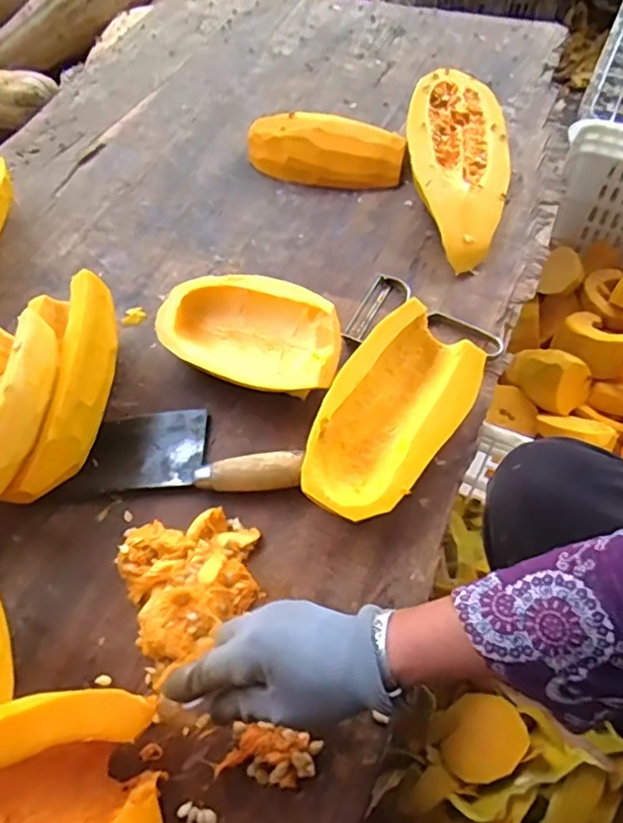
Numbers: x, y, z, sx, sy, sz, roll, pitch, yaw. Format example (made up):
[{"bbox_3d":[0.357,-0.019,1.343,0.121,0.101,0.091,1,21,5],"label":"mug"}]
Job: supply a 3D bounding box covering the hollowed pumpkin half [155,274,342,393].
[{"bbox_3d":[-0.060,-0.068,0.590,0.184,0.061,0.107,16,61,12],"label":"hollowed pumpkin half"}]

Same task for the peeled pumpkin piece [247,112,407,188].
[{"bbox_3d":[0.017,-0.327,0.755,0.195,0.048,0.088,9,60,8],"label":"peeled pumpkin piece"}]

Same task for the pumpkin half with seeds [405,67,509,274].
[{"bbox_3d":[0.166,-0.282,0.705,0.115,0.062,0.265,6,60,6],"label":"pumpkin half with seeds"}]

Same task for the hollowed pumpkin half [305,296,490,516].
[{"bbox_3d":[0.067,0.007,0.531,0.104,0.063,0.201,32,66,19],"label":"hollowed pumpkin half"}]

